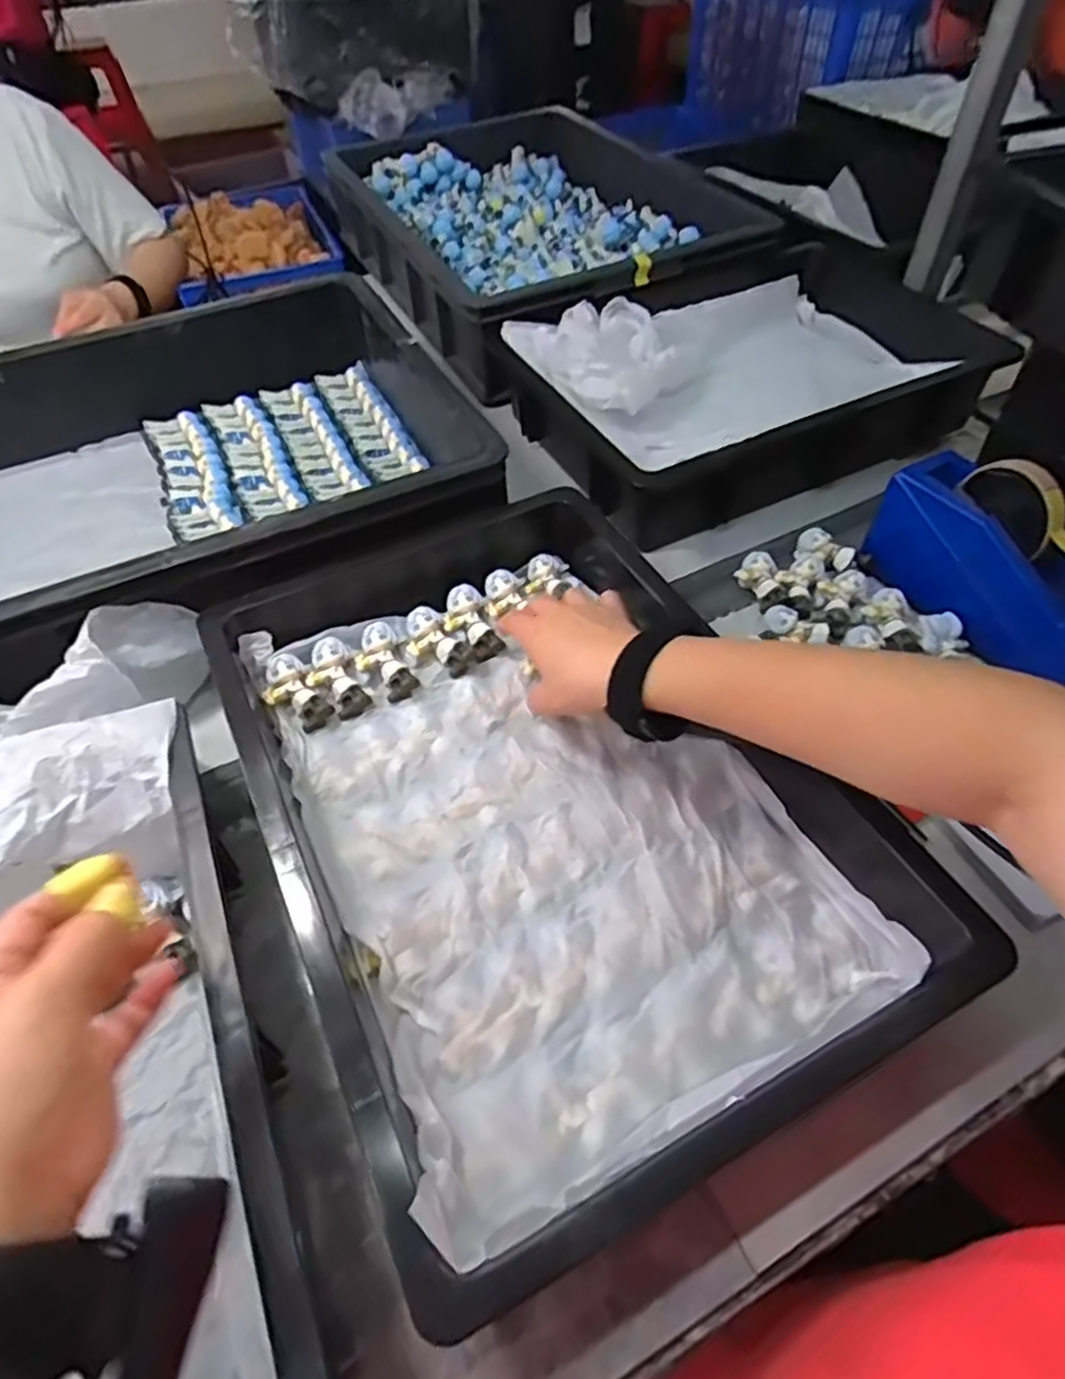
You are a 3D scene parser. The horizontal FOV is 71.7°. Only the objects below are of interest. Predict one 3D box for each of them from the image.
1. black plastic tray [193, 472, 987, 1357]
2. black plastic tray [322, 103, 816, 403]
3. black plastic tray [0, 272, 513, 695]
[{"bbox_3d":[-0.003,0.058,0.475,0.317,0.096,0.455,-22,54,-15],"label":"black plastic tray"},{"bbox_3d":[-0.007,-0.597,0.967,0.364,0.134,0.578,-23,54,-16],"label":"black plastic tray"},{"bbox_3d":[-0.358,-0.178,0.660,0.566,0.119,0.406,-23,54,-16],"label":"black plastic tray"}]

